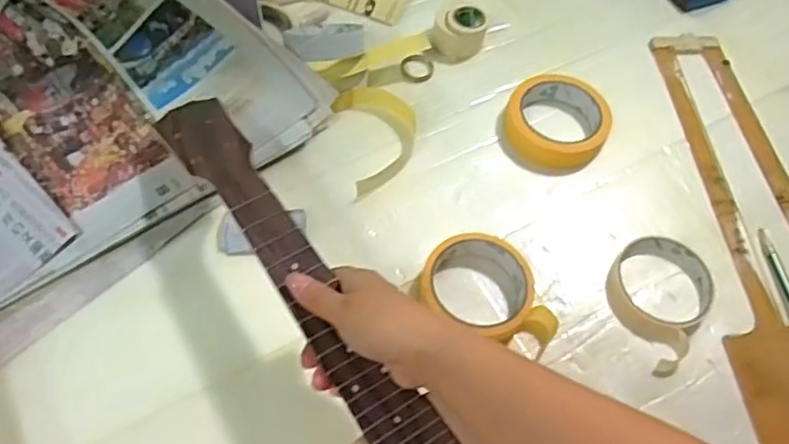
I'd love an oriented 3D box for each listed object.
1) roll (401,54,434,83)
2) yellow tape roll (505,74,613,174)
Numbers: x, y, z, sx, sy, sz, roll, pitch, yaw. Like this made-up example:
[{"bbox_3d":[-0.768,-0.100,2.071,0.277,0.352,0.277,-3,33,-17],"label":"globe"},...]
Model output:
[{"bbox_3d":[0.025,-0.160,0.682,0.033,0.009,0.031,2,60,-3],"label":"roll"},{"bbox_3d":[0.158,-0.097,0.632,0.097,0.029,0.095,2,60,-3],"label":"yellow tape roll"}]

